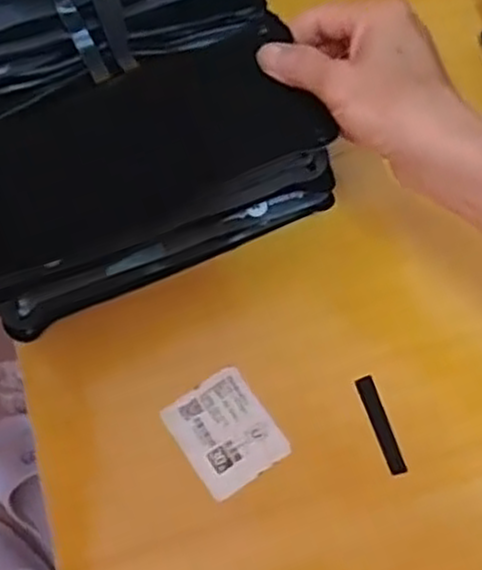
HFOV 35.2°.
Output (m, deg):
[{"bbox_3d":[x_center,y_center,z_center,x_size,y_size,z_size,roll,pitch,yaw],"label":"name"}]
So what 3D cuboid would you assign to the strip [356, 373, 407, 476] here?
[{"bbox_3d":[0.076,0.075,0.411,0.010,0.005,0.053,-19,70,-5],"label":"strip"}]

